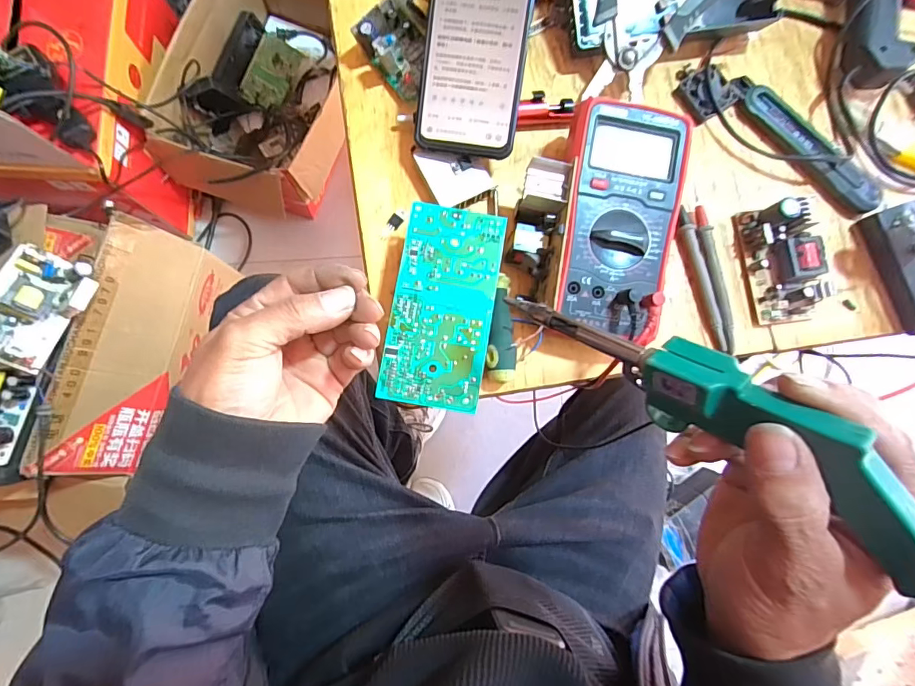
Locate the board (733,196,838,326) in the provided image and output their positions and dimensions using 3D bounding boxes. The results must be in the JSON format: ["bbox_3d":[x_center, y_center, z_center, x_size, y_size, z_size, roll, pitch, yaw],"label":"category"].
[{"bbox_3d":[0.276,-0.069,0.397,0.057,0.035,0.099,-10,84,-6],"label":"board"}]

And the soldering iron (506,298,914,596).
[{"bbox_3d":[0.110,0.022,0.222,0.031,0.041,0.214,-47,57,-8],"label":"soldering iron"}]

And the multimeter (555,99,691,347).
[{"bbox_3d":[0.121,-0.090,0.370,0.085,0.053,0.175,10,82,-3],"label":"multimeter"}]

